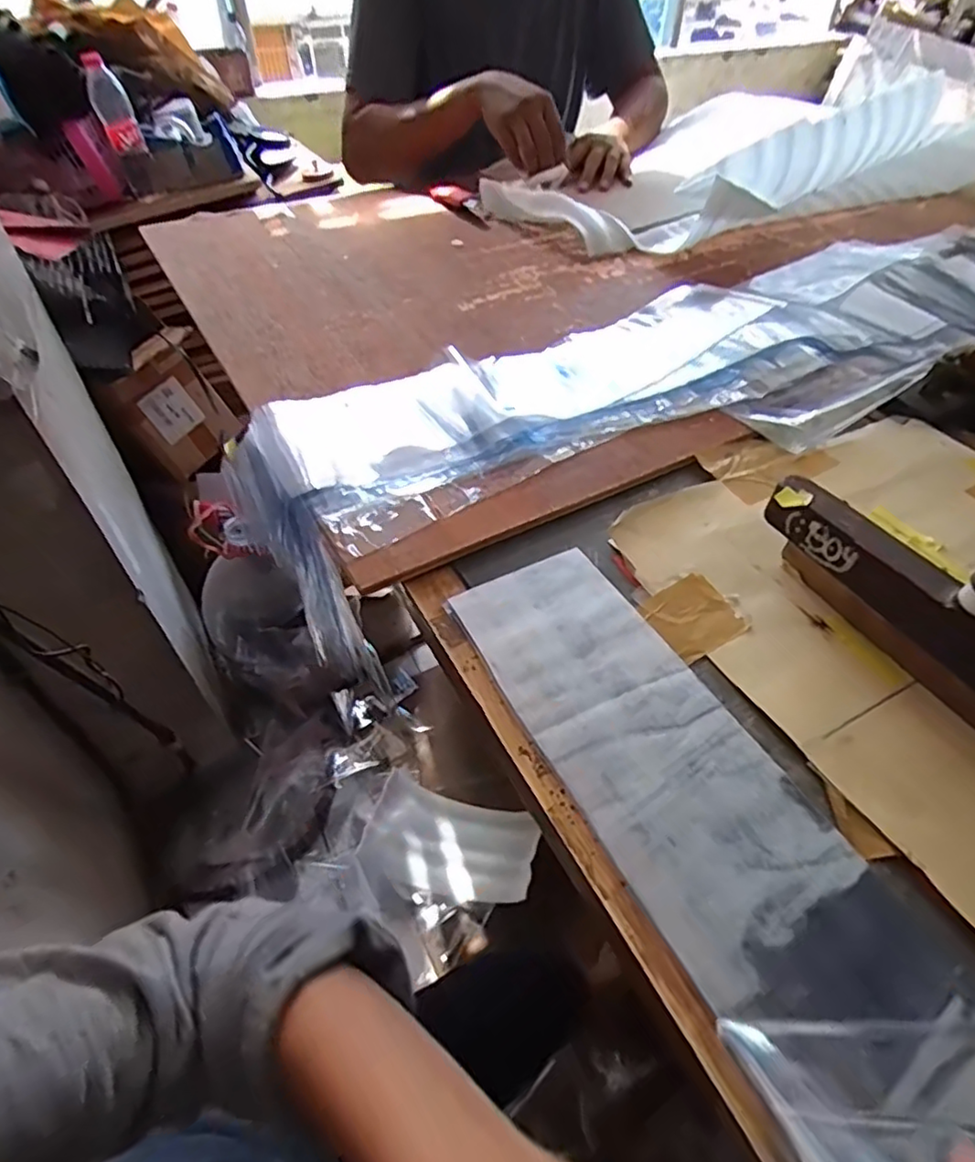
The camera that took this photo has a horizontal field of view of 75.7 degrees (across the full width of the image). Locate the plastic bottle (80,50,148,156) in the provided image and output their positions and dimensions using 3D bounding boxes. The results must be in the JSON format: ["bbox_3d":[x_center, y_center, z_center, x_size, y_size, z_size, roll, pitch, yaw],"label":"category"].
[{"bbox_3d":[-0.677,-0.864,1.134,0.063,0.209,0.078,-23,90,-17],"label":"plastic bottle"}]

